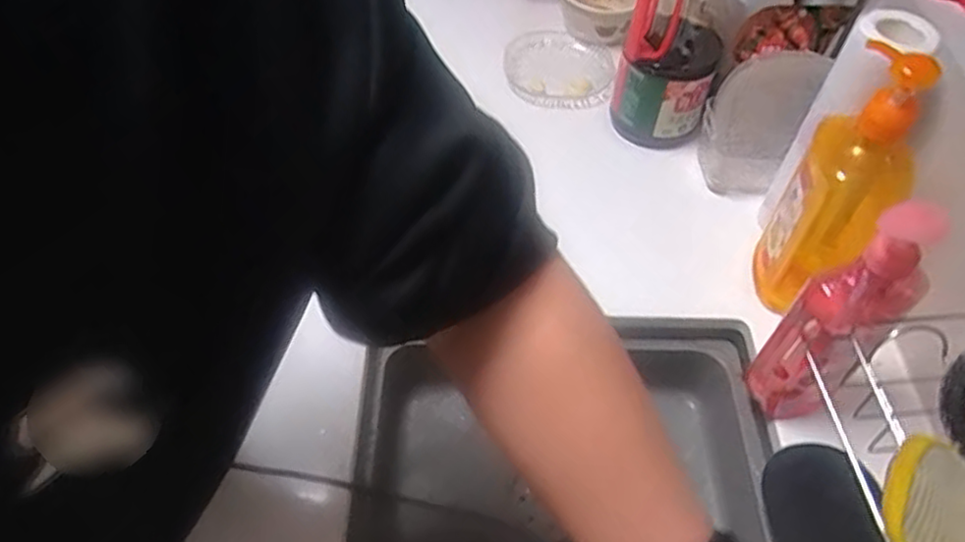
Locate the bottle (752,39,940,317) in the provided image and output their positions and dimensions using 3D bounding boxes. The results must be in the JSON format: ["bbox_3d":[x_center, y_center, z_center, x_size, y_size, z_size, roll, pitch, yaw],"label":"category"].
[{"bbox_3d":[0.293,-0.060,0.568,0.078,0.246,0.076,23,55,15],"label":"bottle"}]

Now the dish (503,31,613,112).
[{"bbox_3d":[0.096,-0.257,0.878,0.123,0.035,0.153,-14,54,-13],"label":"dish"}]

